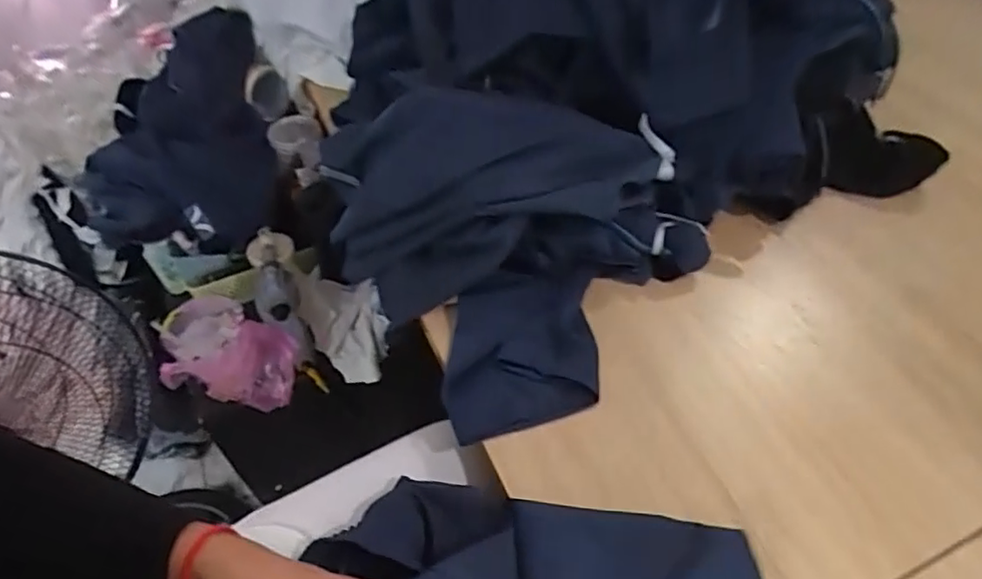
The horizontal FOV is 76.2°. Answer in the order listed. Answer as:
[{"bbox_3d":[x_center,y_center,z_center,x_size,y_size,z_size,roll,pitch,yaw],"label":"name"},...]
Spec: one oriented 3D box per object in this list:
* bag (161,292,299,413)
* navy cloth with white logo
[{"bbox_3d":[-0.408,0.093,0.992,0.177,0.141,0.153,-4,50,-1],"label":"bag"},{"bbox_3d":[-0.540,-0.257,1.084,0.327,0.240,0.325,-2,50,1],"label":"navy cloth with white logo"}]

